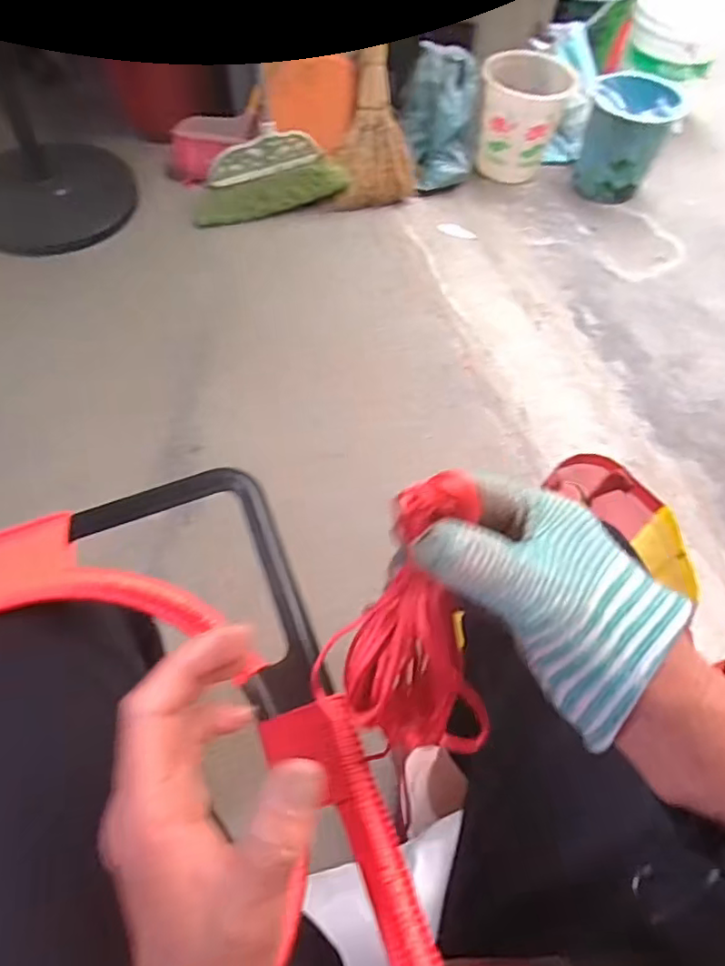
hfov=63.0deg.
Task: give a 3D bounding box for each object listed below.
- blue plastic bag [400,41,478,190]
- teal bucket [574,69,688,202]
[{"bbox_3d":[0.192,-0.896,1.466,0.199,0.260,0.143,10,59,3],"label":"blue plastic bag"},{"bbox_3d":[0.667,-0.888,1.526,0.211,0.241,0.205,2,59,-3],"label":"teal bucket"}]

